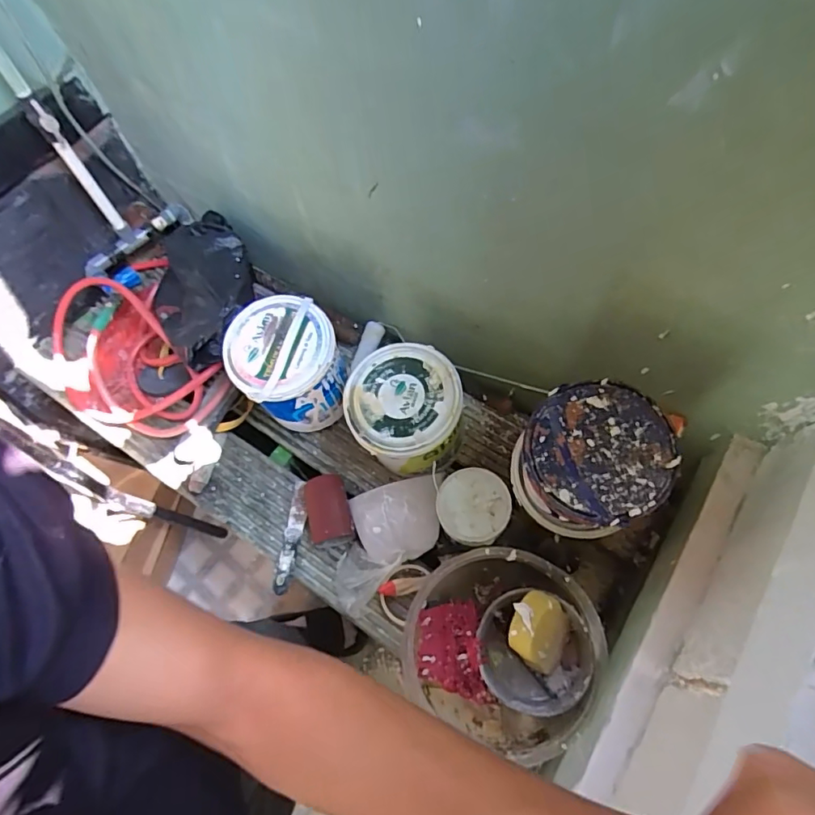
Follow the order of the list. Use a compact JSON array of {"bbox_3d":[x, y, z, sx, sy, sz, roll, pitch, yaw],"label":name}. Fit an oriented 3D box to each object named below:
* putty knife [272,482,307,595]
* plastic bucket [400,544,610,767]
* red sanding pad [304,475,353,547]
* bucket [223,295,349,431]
[{"bbox_3d":[-0.203,0.222,0.895,0.033,0.035,0.194,5,66,5],"label":"putty knife"},{"bbox_3d":[0.131,0.323,0.720,0.211,0.215,0.224,-1,65,2],"label":"plastic bucket"},{"bbox_3d":[-0.136,0.178,0.888,0.073,0.086,0.112,-11,65,-2],"label":"red sanding pad"},{"bbox_3d":[-0.207,-0.066,0.914,0.175,0.214,0.168,-1,65,2],"label":"bucket"}]

